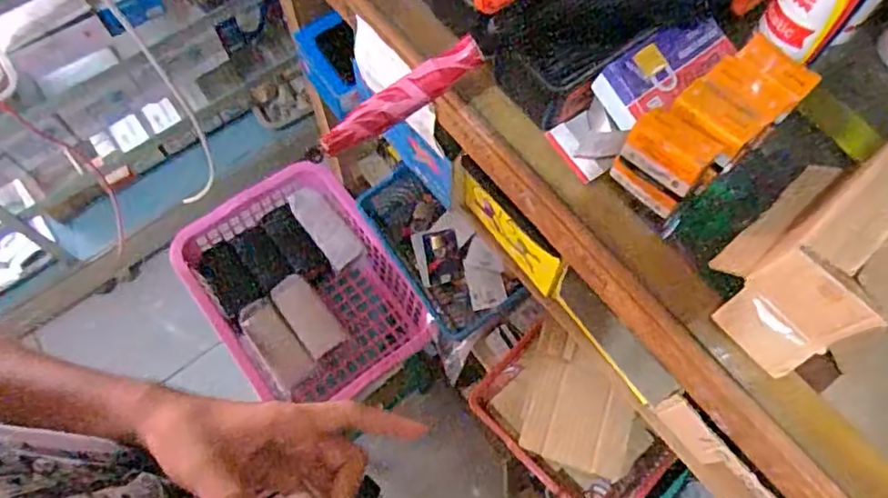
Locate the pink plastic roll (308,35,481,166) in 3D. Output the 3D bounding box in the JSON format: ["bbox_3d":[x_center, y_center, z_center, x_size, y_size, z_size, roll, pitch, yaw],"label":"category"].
[{"bbox_3d":[-0.032,-0.095,0.407,0.130,0.022,0.018,-33,70,1],"label":"pink plastic roll"}]

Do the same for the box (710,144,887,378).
[{"bbox_3d":[0.240,-0.005,0.377,0.142,0.092,0.084,-39,72,-15],"label":"box"}]

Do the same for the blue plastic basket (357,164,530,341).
[{"bbox_3d":[-0.008,0.010,0.980,0.135,0.104,0.295,-31,70,-12],"label":"blue plastic basket"}]

